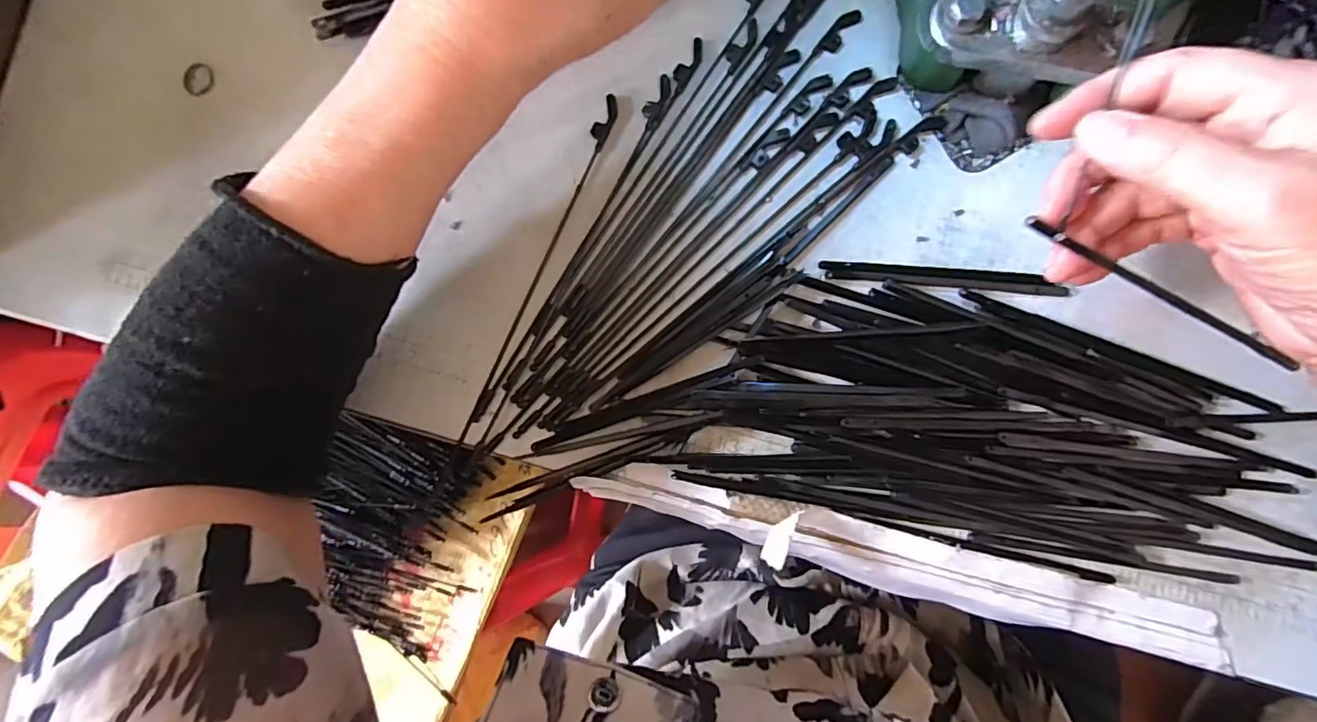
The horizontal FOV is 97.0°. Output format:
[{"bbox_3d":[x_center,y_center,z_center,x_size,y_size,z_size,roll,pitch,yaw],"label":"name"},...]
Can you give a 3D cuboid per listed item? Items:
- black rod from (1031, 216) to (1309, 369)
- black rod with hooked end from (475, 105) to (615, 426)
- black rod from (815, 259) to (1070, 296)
[{"bbox_3d":[0.175,-0.025,0.206,0.096,0.005,0.004,35,90,12],"label":"black rod"},{"bbox_3d":[-0.053,-0.049,0.275,0.007,0.004,0.165,23,88,9],"label":"black rod with hooked end"},{"bbox_3d":[0.123,-0.037,0.255,0.102,0.005,0.009,5,85,8],"label":"black rod"}]

